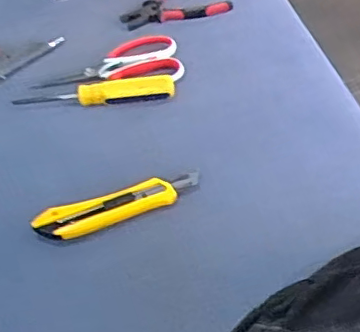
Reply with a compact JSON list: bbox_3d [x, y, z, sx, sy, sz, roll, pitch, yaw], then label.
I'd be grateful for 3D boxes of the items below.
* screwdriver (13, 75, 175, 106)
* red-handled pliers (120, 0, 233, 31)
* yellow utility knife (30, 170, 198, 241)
[{"bbox_3d":[-0.104,-0.090,0.707,0.192,0.024,0.028,0,47,6],"label":"screwdriver"},{"bbox_3d":[-0.014,-0.251,0.862,0.152,0.015,0.128,-12,47,-5],"label":"red-handled pliers"},{"bbox_3d":[-0.060,0.039,0.581,0.165,0.014,0.035,-18,48,-11],"label":"yellow utility knife"}]

